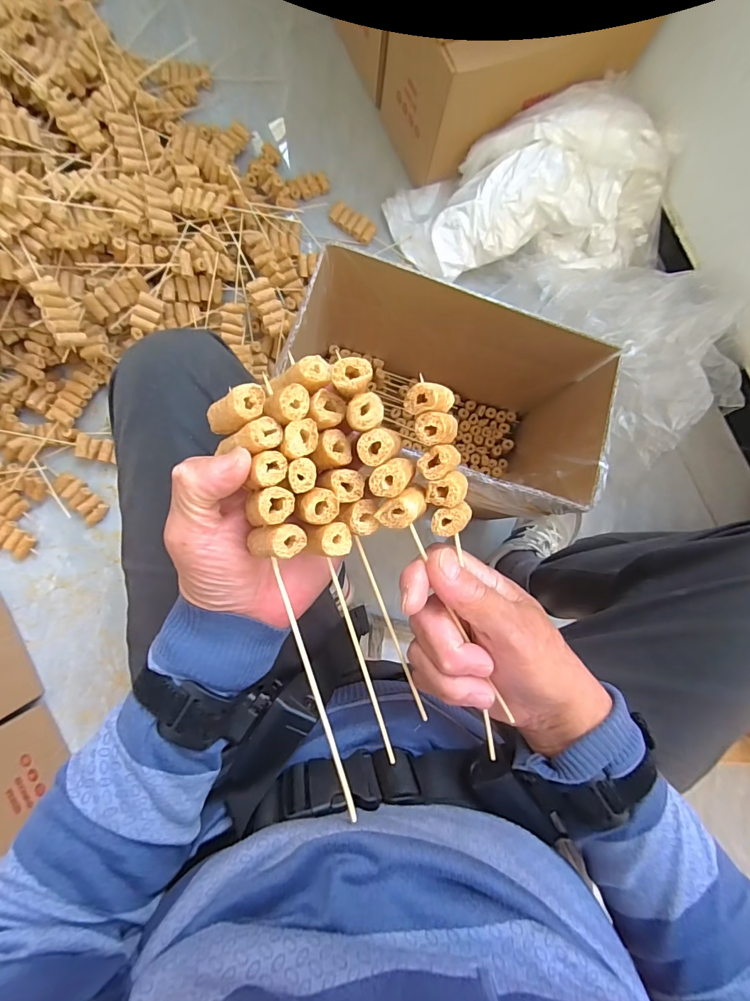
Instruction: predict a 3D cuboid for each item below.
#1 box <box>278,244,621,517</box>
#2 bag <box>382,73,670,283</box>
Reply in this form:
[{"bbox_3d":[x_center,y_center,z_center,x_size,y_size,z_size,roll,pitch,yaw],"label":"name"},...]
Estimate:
[{"bbox_3d":[0.082,-0.128,0.624,0.380,0.275,0.214,22,84,-3],"label":"box"},{"bbox_3d":[0.285,-0.512,0.769,0.448,0.176,0.253,-21,88,-6],"label":"bag"}]

